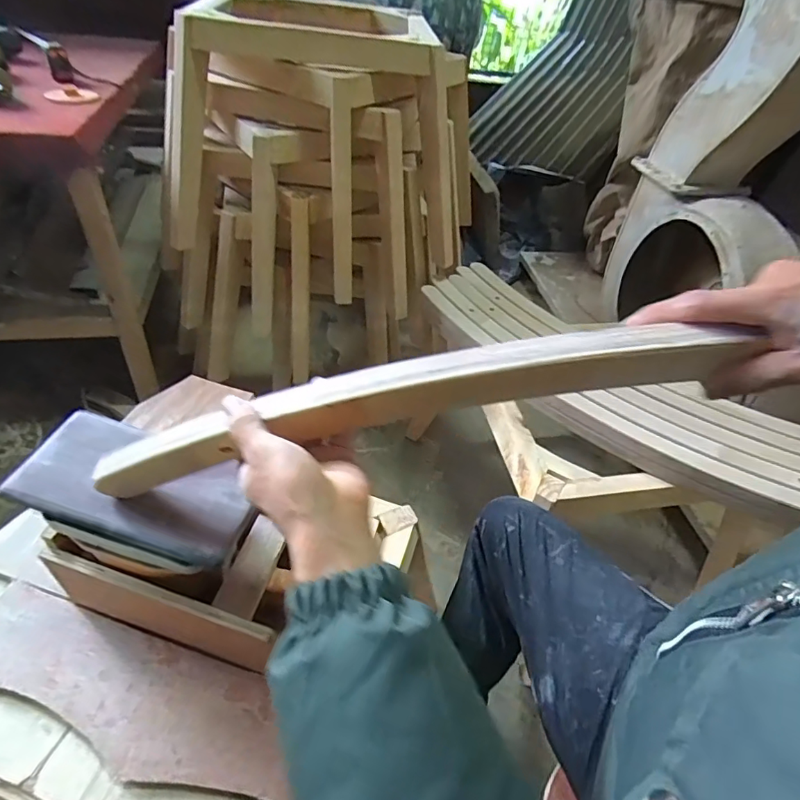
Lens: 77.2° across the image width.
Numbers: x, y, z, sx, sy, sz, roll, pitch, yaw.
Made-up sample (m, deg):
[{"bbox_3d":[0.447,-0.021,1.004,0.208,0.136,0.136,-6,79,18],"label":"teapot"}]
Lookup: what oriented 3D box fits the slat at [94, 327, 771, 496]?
[{"bbox_3d":[-0.021,0.007,0.376,0.497,0.062,0.024,-12,43,12],"label":"slat"}]

